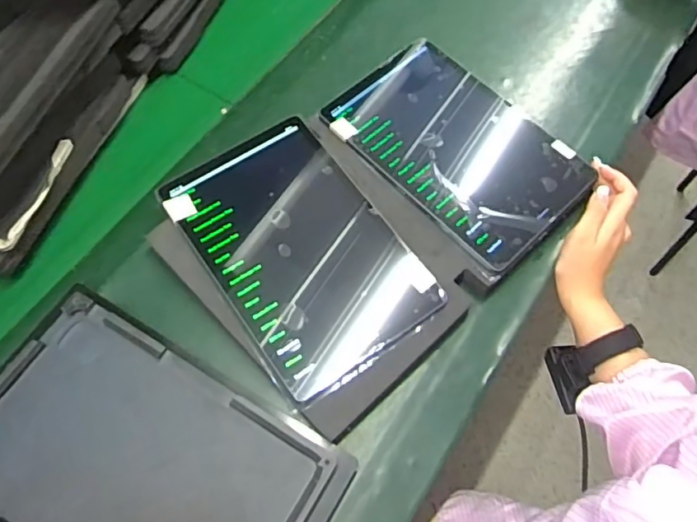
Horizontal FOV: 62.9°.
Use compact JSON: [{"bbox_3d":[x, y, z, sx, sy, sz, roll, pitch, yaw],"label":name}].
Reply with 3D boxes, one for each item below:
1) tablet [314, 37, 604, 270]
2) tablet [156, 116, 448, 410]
[{"bbox_3d":[0.118,-0.124,0.599,0.168,0.011,0.251,-39,74,-17],"label":"tablet"},{"bbox_3d":[-0.047,-0.016,0.531,0.165,0.013,0.252,-32,72,-15],"label":"tablet"}]

